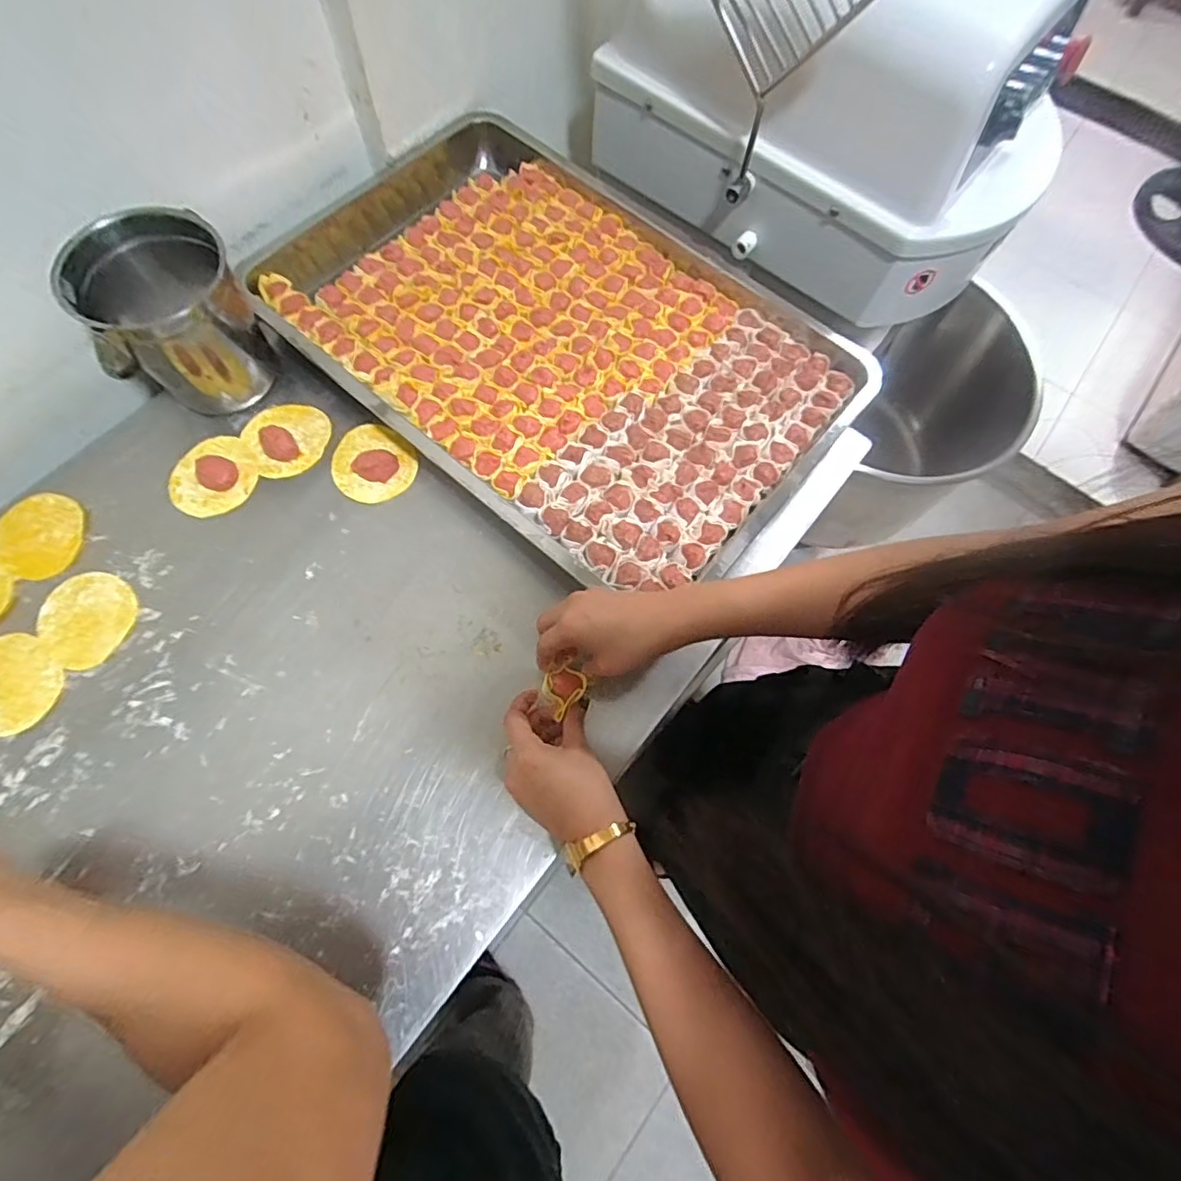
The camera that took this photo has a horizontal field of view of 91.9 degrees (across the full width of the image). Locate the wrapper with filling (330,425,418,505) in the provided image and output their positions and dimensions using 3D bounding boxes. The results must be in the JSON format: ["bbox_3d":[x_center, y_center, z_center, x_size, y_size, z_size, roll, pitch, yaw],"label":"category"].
[{"bbox_3d":[-0.221,-0.131,0.571,0.079,0.022,0.085,1,70,-3],"label":"wrapper with filling"}]

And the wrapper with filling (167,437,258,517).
[{"bbox_3d":[-0.374,-0.112,0.560,0.079,0.009,0.078,1,72,-2],"label":"wrapper with filling"}]

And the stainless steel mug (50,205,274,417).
[{"bbox_3d":[-0.387,-0.252,0.541,0.142,0.139,0.104,-38,77,-13],"label":"stainless steel mug"}]

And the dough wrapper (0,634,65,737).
[{"bbox_3d":[-0.497,0.080,0.486,0.074,0.004,0.087,-42,77,-16],"label":"dough wrapper"}]

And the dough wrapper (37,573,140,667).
[{"bbox_3d":[-0.448,0.022,0.509,0.084,0.004,0.075,40,75,10],"label":"dough wrapper"}]

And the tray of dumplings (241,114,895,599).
[{"bbox_3d":[-0.047,-0.280,0.612,0.612,0.041,0.398,40,75,10],"label":"tray of dumplings"}]

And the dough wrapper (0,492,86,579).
[{"bbox_3d":[-0.515,-0.053,0.533,0.084,0.004,0.076,34,74,8],"label":"dough wrapper"}]

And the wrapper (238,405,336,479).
[{"bbox_3d":[-0.306,-0.158,0.575,0.080,0.021,0.076,1,72,-2],"label":"wrapper"}]

